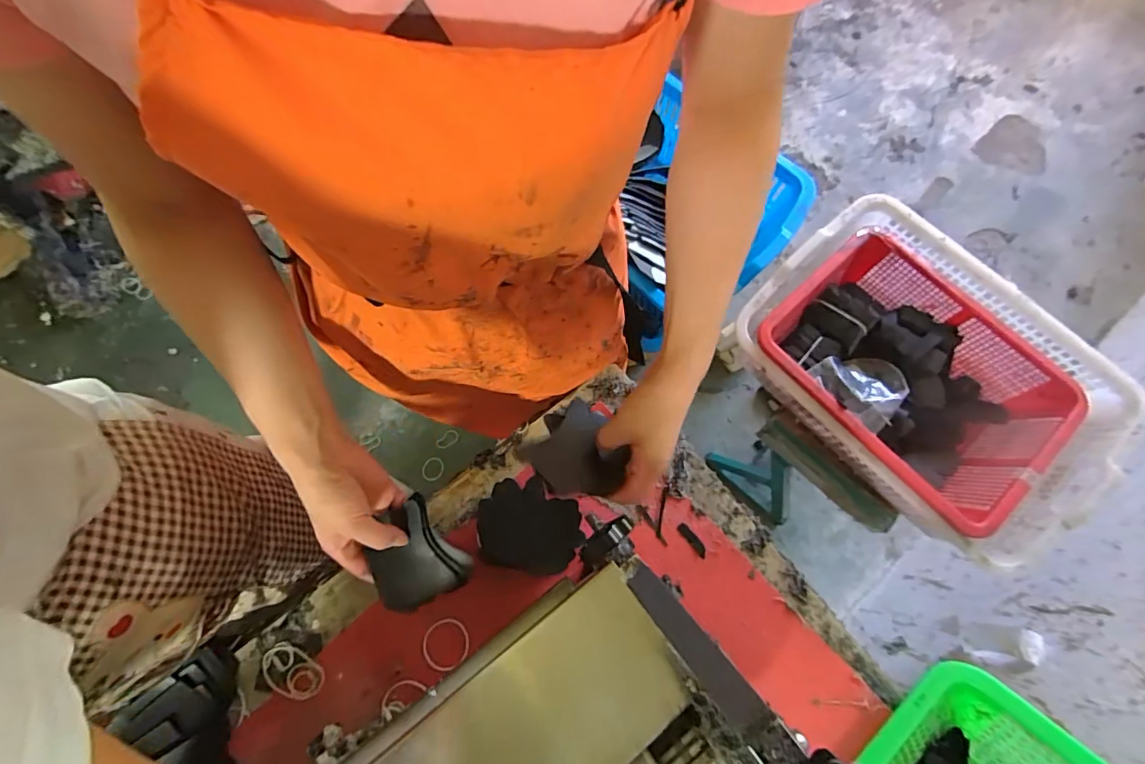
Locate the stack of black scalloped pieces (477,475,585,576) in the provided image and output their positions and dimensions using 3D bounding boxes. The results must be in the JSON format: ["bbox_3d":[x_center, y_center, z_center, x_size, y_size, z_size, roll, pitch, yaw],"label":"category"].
[{"bbox_3d":[-0.045,0.153,0.522,0.107,0.017,0.089,11,74,3],"label":"stack of black scalloped pieces"}]

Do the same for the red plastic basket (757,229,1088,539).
[{"bbox_3d":[0.500,-0.008,0.732,0.310,0.128,0.408,-39,78,-10],"label":"red plastic basket"}]

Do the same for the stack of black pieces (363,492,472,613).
[{"bbox_3d":[-0.145,0.156,0.438,0.075,0.034,0.092,-37,78,-10],"label":"stack of black pieces"}]

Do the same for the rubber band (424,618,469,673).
[{"bbox_3d":[-0.127,0.264,0.493,0.044,0.004,0.047,-4,69,-11],"label":"rubber band"}]

